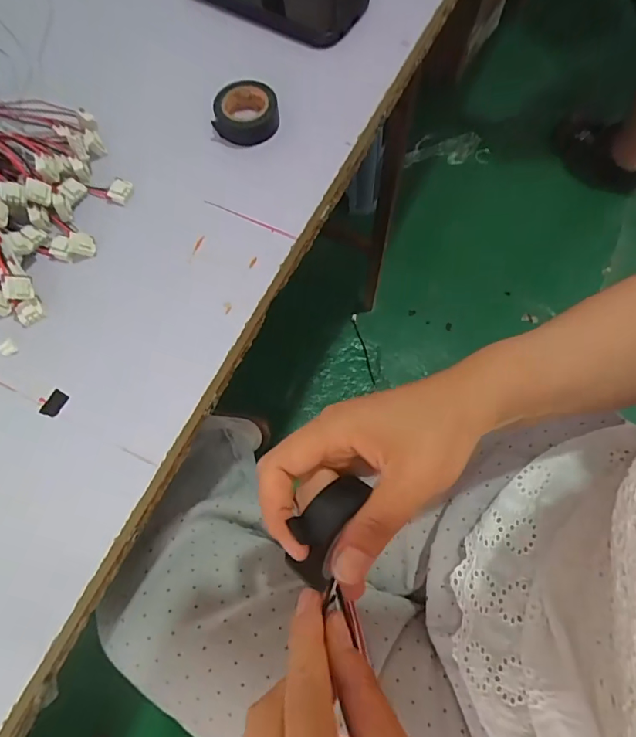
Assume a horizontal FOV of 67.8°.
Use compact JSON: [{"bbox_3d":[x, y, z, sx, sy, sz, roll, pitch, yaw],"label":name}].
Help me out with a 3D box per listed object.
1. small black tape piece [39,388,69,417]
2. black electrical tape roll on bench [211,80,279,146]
[{"bbox_3d":[-0.173,0.023,0.310,0.011,0.005,0.018,29,73,10],"label":"small black tape piece"},{"bbox_3d":[-0.057,-0.210,0.385,0.050,0.022,0.051,0,70,0],"label":"black electrical tape roll on bench"}]

